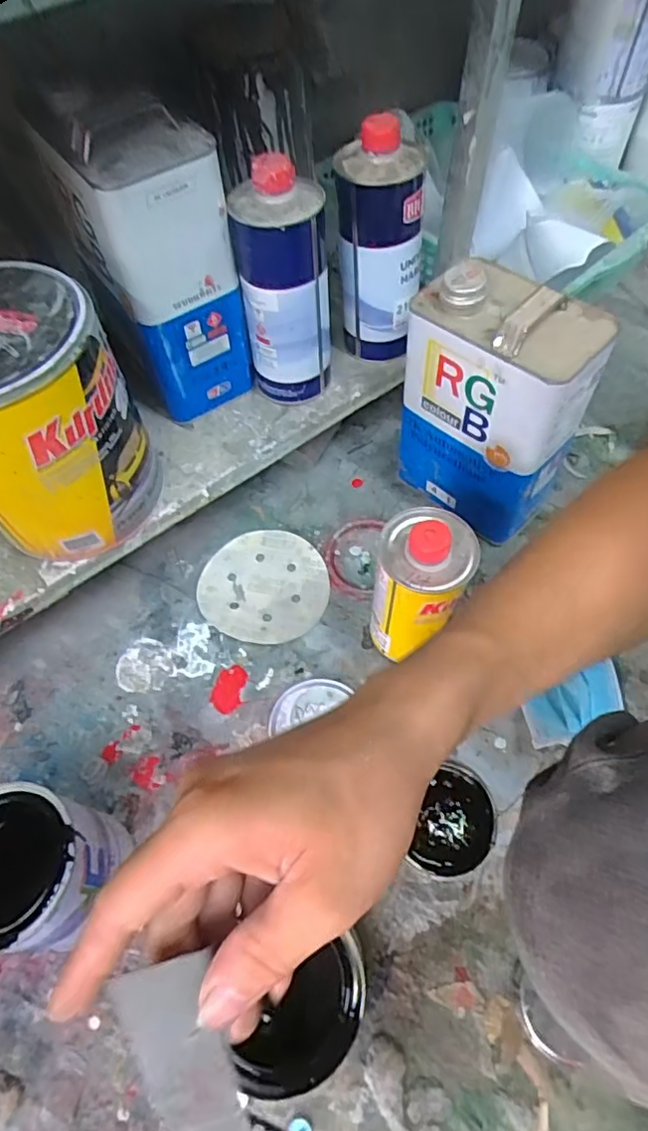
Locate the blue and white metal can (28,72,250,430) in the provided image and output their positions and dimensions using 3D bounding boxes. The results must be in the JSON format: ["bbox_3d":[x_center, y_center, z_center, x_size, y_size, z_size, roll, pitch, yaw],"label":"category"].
[{"bbox_3d":[-0.165,-0.278,0.568,0.116,0.261,0.149,-39,64,-18],"label":"blue and white metal can"}]

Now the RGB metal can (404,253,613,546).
[{"bbox_3d":[0.176,-0.164,0.627,0.167,0.261,0.109,37,68,22],"label":"RGB metal can"}]

